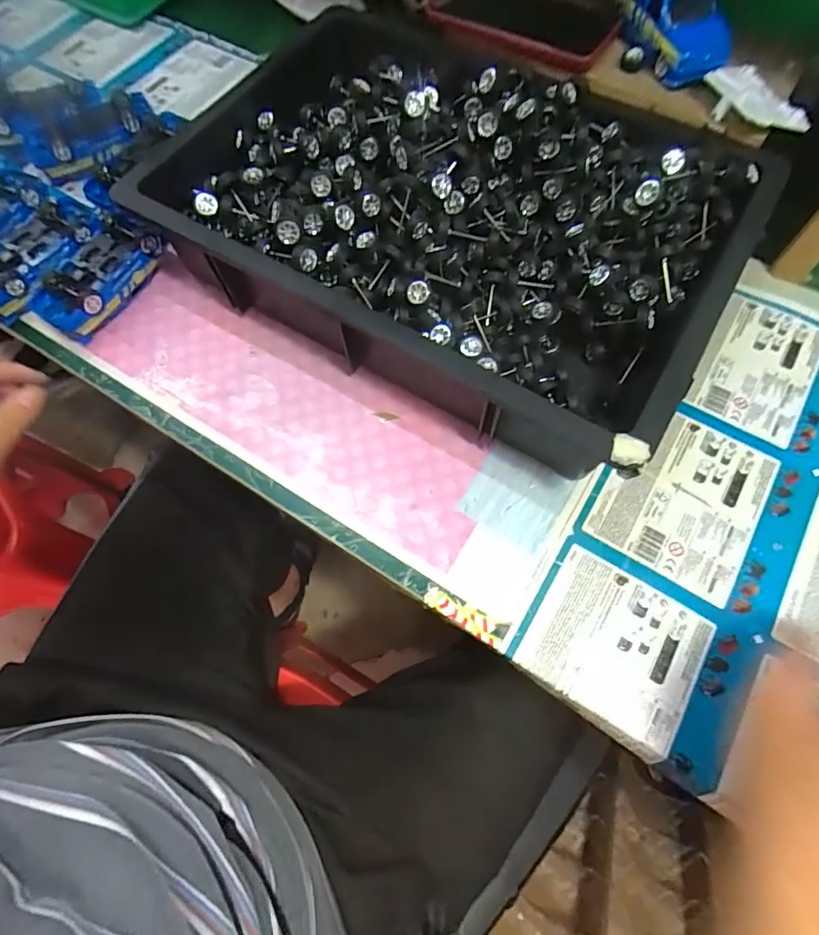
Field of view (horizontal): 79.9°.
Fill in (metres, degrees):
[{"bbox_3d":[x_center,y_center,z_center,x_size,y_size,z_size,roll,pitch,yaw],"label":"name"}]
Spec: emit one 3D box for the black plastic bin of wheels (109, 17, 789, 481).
[{"bbox_3d":[0.034,-0.221,0.422,0.450,0.105,0.331,31,70,12],"label":"black plastic bin of wheels"}]

